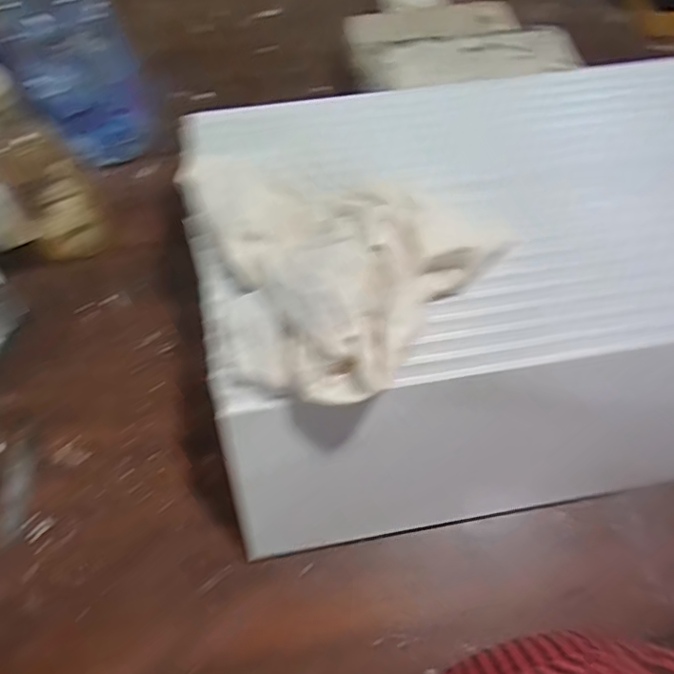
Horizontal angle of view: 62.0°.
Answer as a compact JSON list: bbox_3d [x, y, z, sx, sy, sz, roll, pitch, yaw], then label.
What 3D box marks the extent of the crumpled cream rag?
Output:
[{"bbox_3d":[-0.021,-0.083,0.448,0.248,0.049,0.217,42,71,17],"label":"crumpled cream rag"}]

